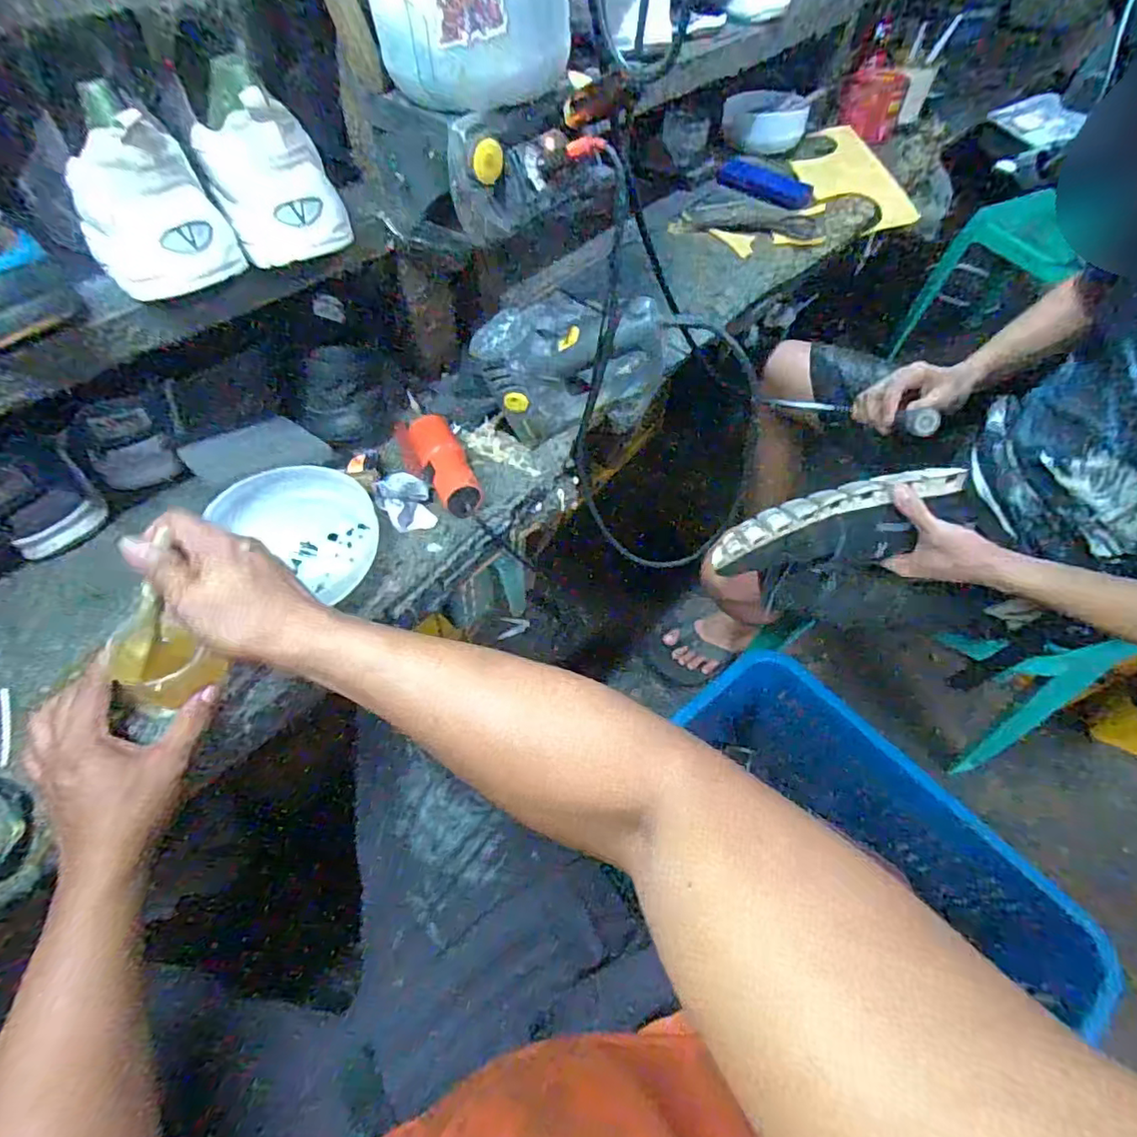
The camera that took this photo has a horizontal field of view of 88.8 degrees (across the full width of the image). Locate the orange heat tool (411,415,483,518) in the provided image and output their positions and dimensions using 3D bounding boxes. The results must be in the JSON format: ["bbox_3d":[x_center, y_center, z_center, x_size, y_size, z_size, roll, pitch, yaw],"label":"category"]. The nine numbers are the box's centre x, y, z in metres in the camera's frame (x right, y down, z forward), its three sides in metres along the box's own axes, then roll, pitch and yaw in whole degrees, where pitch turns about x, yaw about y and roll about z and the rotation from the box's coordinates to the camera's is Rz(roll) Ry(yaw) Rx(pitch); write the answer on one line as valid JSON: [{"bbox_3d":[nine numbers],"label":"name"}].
[{"bbox_3d":[-0.128,-0.104,0.591,0.047,0.034,0.128,-21,60,-17],"label":"orange heat tool"}]

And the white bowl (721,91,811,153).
[{"bbox_3d":[0.351,-0.799,1.029,0.137,0.066,0.138,2,56,-2],"label":"white bowl"}]

